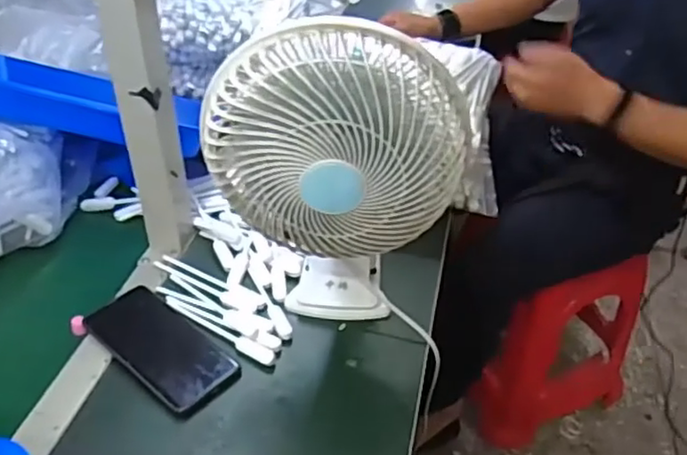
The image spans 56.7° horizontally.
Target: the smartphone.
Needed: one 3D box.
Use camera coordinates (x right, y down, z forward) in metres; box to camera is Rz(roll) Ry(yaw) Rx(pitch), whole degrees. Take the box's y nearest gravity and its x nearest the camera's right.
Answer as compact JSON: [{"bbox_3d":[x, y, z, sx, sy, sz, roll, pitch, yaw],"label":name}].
[{"bbox_3d":[-0.180,0.116,0.629,0.165,0.007,0.074,30,47,31],"label":"smartphone"}]

